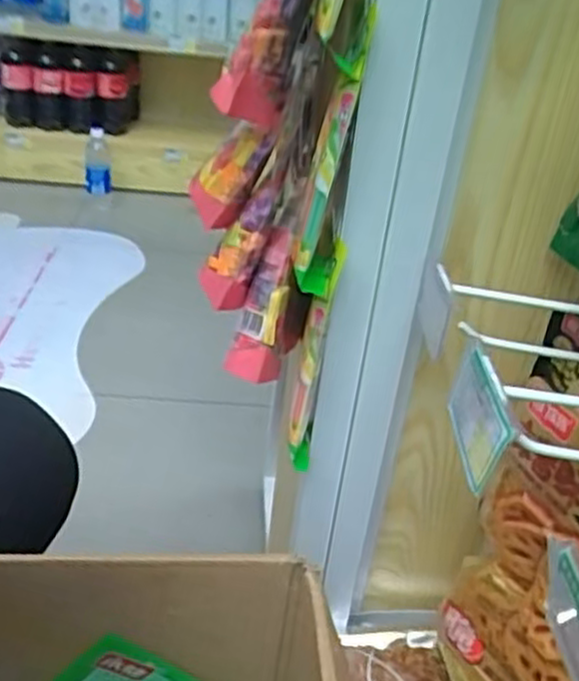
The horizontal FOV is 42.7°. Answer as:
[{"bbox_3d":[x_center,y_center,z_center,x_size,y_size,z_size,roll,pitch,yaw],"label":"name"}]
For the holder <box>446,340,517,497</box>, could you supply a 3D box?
[{"bbox_3d":[0.094,0.037,0.371,0.006,0.045,0.074,15,31,-8],"label":"holder"}]

